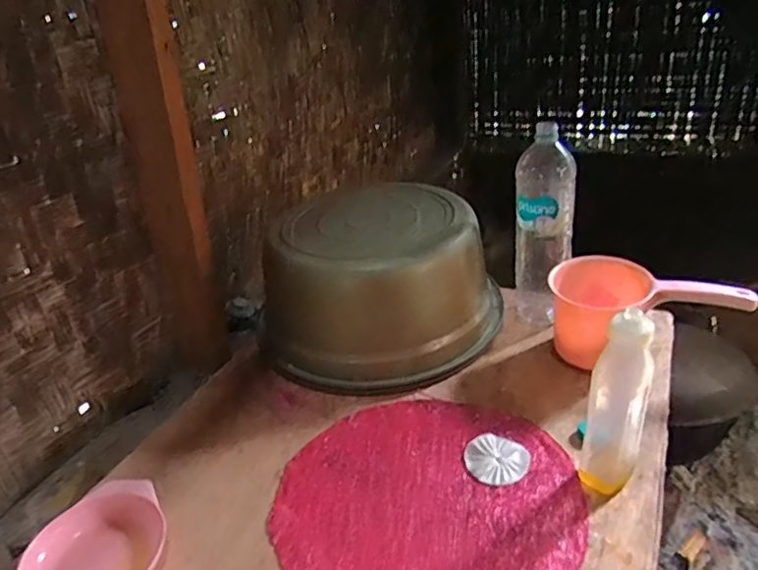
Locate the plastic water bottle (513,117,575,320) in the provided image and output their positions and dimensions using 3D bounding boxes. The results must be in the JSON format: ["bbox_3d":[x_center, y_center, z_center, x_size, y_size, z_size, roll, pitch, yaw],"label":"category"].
[{"bbox_3d":[0.246,-0.077,0.895,0.085,0.317,0.088,6,31,15],"label":"plastic water bottle"}]

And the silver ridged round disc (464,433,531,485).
[{"bbox_3d":[0.144,0.213,0.731,0.075,0.005,0.077,-24,36,-33],"label":"silver ridged round disc"}]

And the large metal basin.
[{"bbox_3d":[0.001,-0.004,0.931,0.308,0.207,0.318,17,35,32],"label":"large metal basin"}]

